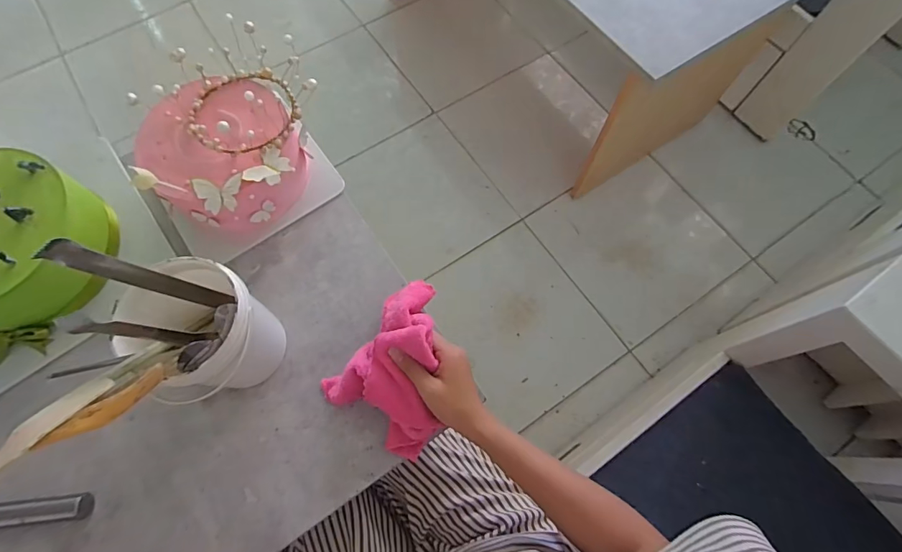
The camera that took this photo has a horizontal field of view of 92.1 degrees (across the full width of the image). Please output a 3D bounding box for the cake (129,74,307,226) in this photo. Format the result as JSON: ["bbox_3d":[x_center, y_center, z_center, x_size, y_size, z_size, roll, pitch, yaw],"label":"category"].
[{"bbox_3d":[-0.268,-0.152,0.534,0.190,0.117,0.169,-38,74,-13],"label":"cake"}]

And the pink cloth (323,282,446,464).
[{"bbox_3d":[-0.044,0.095,0.460,0.125,0.078,0.156,38,74,13],"label":"pink cloth"}]

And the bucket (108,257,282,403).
[{"bbox_3d":[-0.233,0.057,0.443,0.113,0.145,0.099,27,72,9],"label":"bucket"}]

